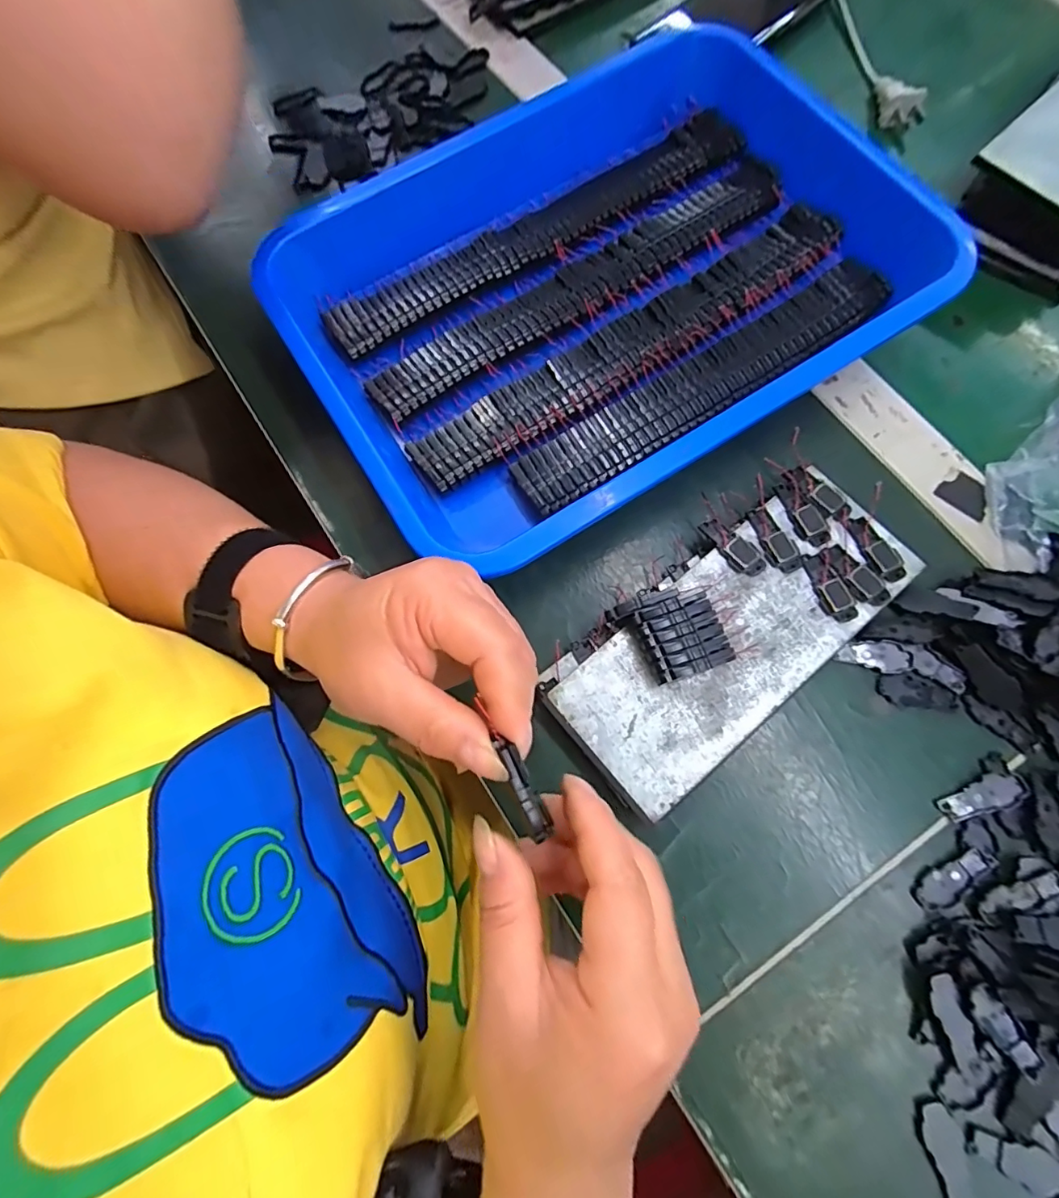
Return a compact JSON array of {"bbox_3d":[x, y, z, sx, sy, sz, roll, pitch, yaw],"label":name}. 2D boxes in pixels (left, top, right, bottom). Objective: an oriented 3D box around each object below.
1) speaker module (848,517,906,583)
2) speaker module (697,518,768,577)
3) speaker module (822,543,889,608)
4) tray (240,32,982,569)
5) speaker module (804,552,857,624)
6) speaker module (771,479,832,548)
[{"bbox_3d":[0.184,-0.026,0.278,0.015,0.004,0.037,-27,73,-1],"label":"speaker module"},{"bbox_3d":[0.109,-0.028,0.282,0.015,0.004,0.039,-44,78,-9],"label":"speaker module"},{"bbox_3d":[0.171,-0.013,0.273,0.014,0.004,0.038,-37,77,-8],"label":"speaker module"},{"bbox_3d":[0.050,-0.192,0.324,0.367,0.046,0.258,-32,76,-7],"label":"tray"},{"bbox_3d":[0.157,-0.006,0.274,0.015,0.004,0.038,-23,74,2],"label":"speaker module"},{"bbox_3d":[0.148,-0.047,0.283,0.014,0.004,0.039,-23,75,-4],"label":"speaker module"}]

